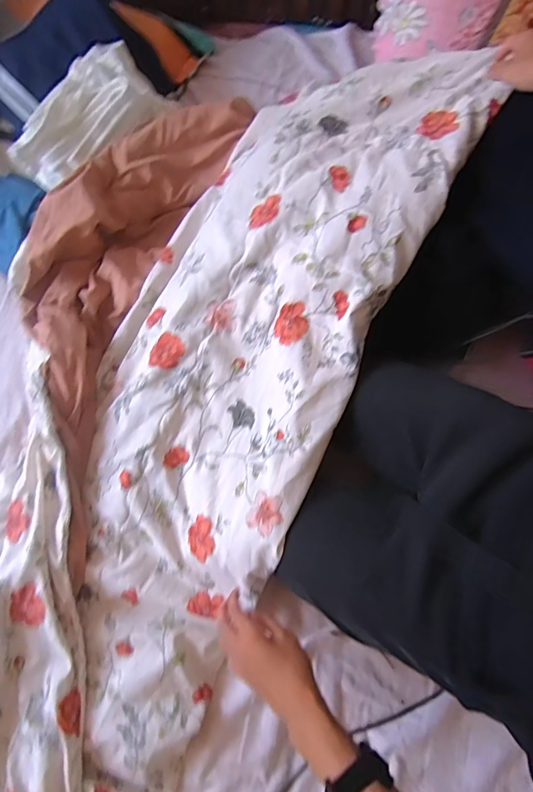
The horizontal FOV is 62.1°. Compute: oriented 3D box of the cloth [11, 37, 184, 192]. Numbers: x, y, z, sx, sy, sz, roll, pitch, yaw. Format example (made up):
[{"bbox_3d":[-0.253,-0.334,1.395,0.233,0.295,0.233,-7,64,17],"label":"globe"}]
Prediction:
[{"bbox_3d":[-0.298,-0.448,0.718,0.251,0.073,0.114,-37,77,3],"label":"cloth"}]

